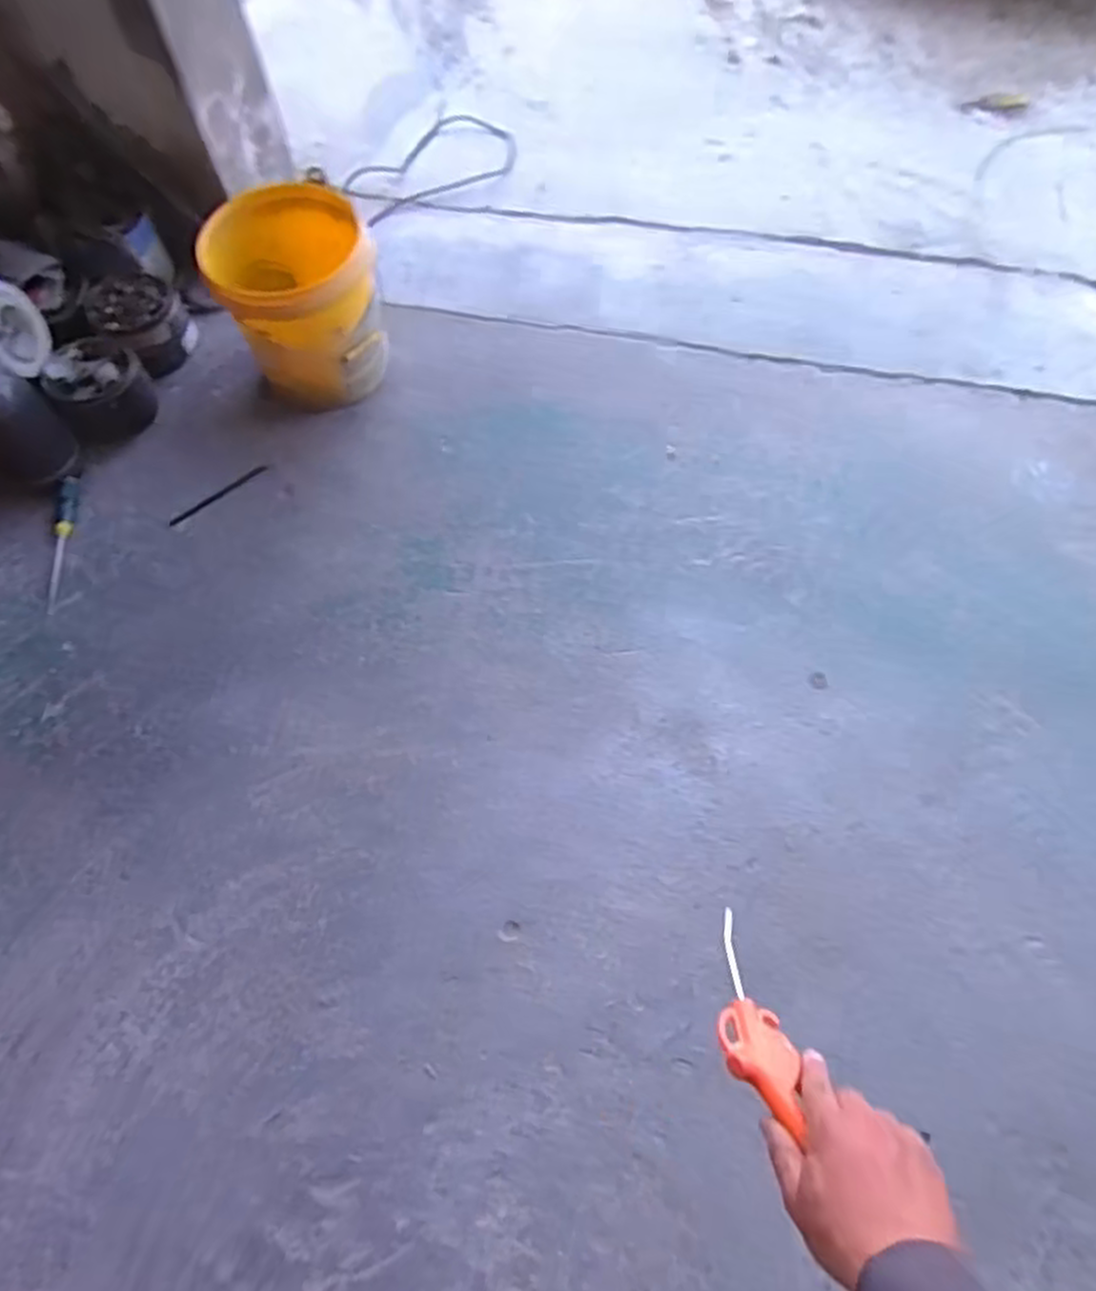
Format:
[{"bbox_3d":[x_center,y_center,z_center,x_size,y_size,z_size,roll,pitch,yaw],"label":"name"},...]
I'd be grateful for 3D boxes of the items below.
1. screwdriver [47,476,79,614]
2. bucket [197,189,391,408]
[{"bbox_3d":[-0.797,-0.170,1.236,0.035,0.025,0.249,-6,62,-3],"label":"screwdriver"},{"bbox_3d":[-0.422,-0.596,1.319,0.258,0.270,0.259,0,64,1],"label":"bucket"}]

